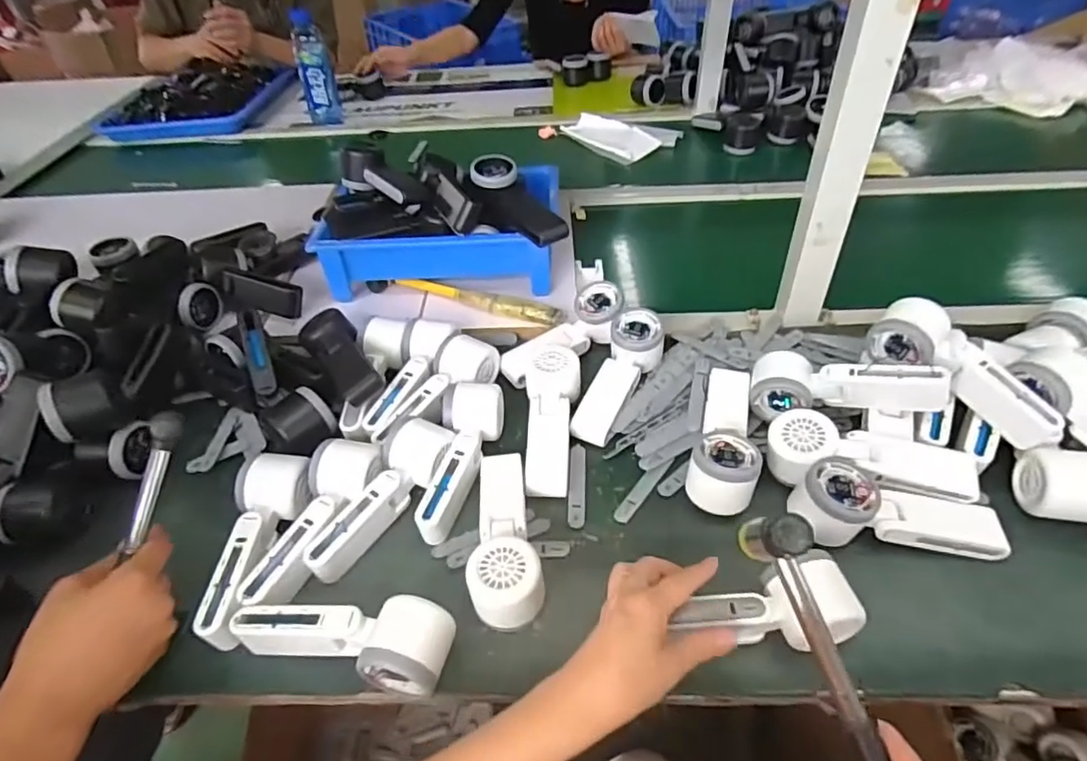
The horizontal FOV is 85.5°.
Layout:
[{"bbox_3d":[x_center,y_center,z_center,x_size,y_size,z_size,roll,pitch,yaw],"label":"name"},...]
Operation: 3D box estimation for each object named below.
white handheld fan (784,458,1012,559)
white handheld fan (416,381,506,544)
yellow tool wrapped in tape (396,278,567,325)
[{"bbox_3d":[0.293,0.106,0.490,0.164,0.054,0.064,1,44,6],"label":"white handheld fan"},{"bbox_3d":[-0.082,0.070,0.554,0.054,0.048,0.156,6,45,11],"label":"white handheld fan"},{"bbox_3d":[-0.084,-0.102,0.734,0.237,0.026,0.026,21,50,24],"label":"yellow tool wrapped in tape"}]

